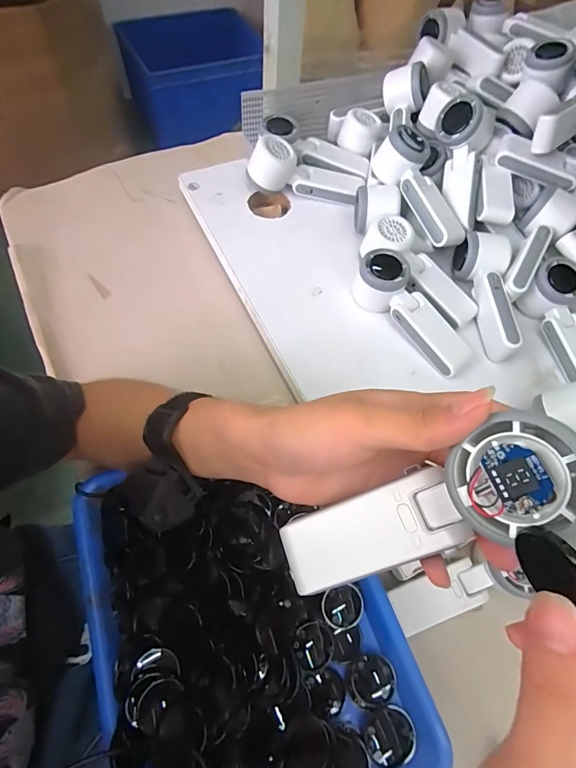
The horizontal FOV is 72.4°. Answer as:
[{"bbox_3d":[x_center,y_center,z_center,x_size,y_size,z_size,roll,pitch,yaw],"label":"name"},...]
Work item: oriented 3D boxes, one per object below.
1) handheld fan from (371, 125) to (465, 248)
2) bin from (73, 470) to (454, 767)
[{"bbox_3d":[0.170,-0.251,0.501,0.059,0.054,0.164,-17,65,-13],"label":"handheld fan"},{"bbox_3d":[-0.031,0.229,0.355,0.258,0.072,0.297,-18,65,-14],"label":"bin"}]

